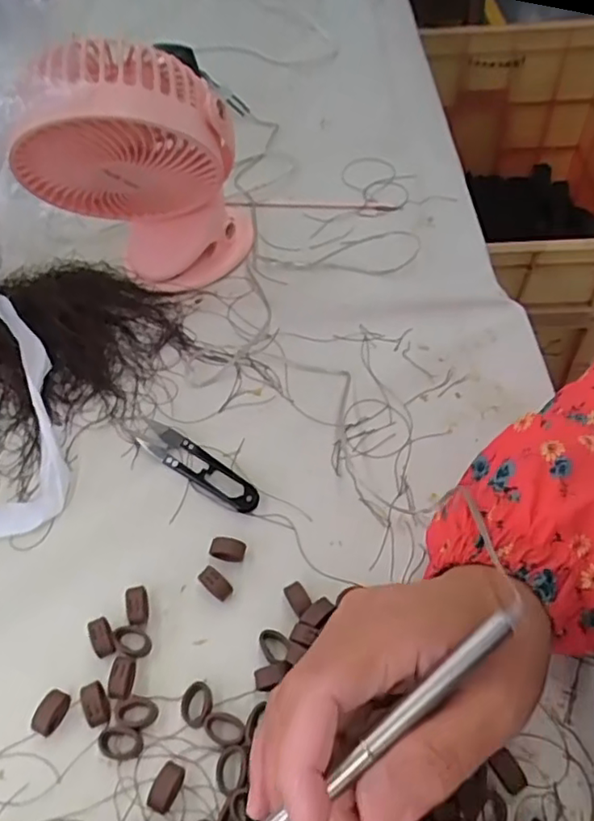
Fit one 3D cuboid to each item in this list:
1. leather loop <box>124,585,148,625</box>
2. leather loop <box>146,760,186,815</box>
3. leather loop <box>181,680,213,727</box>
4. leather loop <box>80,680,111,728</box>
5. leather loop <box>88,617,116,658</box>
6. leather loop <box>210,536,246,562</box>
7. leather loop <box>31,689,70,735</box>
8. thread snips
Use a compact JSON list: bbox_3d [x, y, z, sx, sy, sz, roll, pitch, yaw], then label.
[{"bbox_3d":[-0.091,0.110,0.347,0.012,0.010,0.019,-12,54,-6],"label":"leather loop"},{"bbox_3d":[-0.063,0.183,0.297,0.012,0.009,0.021,22,58,18],"label":"leather loop"},{"bbox_3d":[-0.053,0.152,0.319,0.016,0.008,0.021,-7,54,-3],"label":"leather loop"},{"bbox_3d":[-0.105,0.152,0.317,0.012,0.008,0.022,-24,56,-14],"label":"leather loop"},{"bbox_3d":[-0.108,0.125,0.338,0.012,0.009,0.023,-26,57,-16],"label":"leather loop"},{"bbox_3d":[-0.042,0.083,0.363,0.022,0.014,0.010,12,55,11],"label":"leather loop"},{"bbox_3d":[-0.129,0.156,0.317,0.014,0.005,0.021,14,55,13],"label":"leather loop"},{"bbox_3d":[-0.066,0.036,0.405,0.097,0.007,0.022,30,60,22],"label":"thread snips"}]

